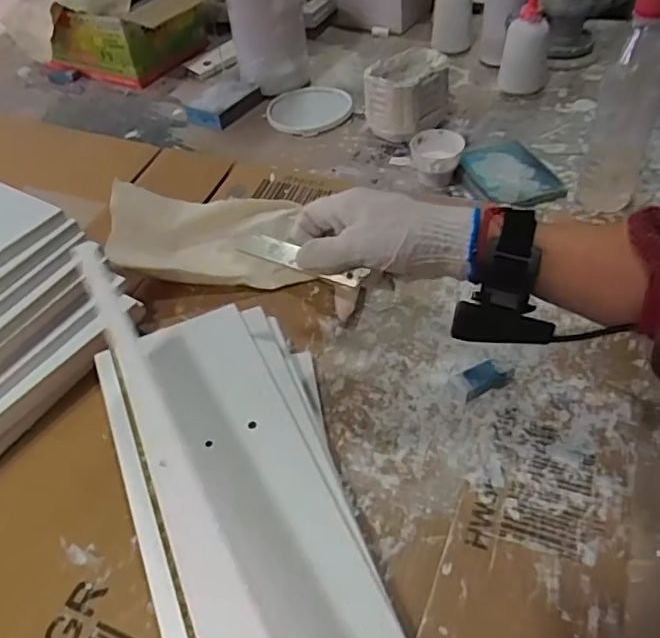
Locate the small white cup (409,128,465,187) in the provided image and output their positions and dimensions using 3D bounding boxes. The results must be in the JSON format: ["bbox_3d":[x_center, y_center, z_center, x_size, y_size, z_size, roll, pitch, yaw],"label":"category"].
[{"bbox_3d":[0.128,-0.196,0.730,0.063,0.048,0.066,-2,47,2],"label":"small white cup"}]

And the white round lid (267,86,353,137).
[{"bbox_3d":[-0.032,-0.313,0.896,0.124,0.014,0.136,-3,46,3],"label":"white round lid"}]

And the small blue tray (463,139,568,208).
[{"bbox_3d":[0.219,-0.184,0.740,0.097,0.016,0.135,-14,48,-9],"label":"small blue tray"}]

